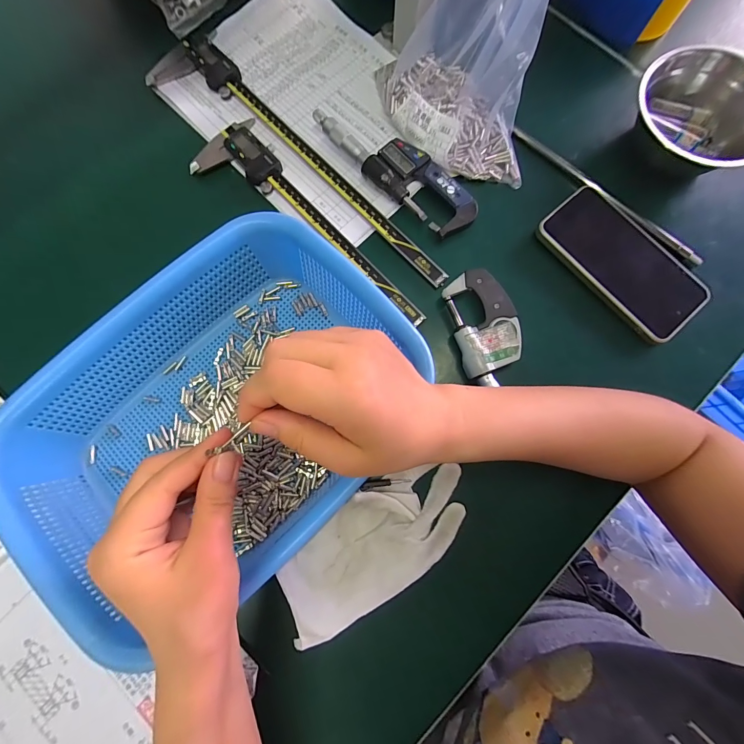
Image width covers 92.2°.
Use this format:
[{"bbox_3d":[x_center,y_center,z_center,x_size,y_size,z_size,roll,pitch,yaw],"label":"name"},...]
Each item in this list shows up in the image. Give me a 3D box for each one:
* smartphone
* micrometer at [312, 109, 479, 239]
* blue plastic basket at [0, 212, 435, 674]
[{"bbox_3d":[0.239,-0.105,0.343,0.075,0.016,0.156,-40,82,-8],"label":"smartphone"},{"bbox_3d":[0.023,-0.205,0.358,0.183,0.022,0.052,39,80,7],"label":"micrometer"},{"bbox_3d":[-0.112,0.031,0.281,0.200,0.074,0.296,44,81,7],"label":"blue plastic basket"}]

